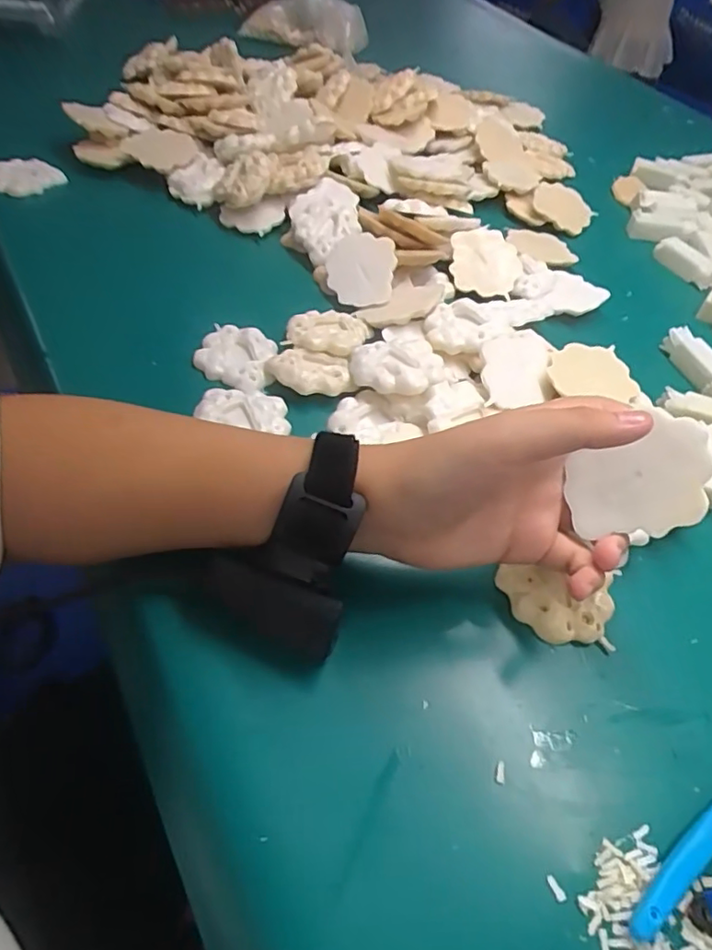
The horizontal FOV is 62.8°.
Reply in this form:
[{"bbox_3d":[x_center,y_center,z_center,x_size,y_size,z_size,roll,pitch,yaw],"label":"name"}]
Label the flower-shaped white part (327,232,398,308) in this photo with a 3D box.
[{"bbox_3d":[0.005,-0.166,0.473,0.057,0.011,0.066,-15,68,21],"label":"flower-shaped white part"}]

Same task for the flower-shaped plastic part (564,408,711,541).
[{"bbox_3d":[0.132,0.003,0.275,0.063,0.004,0.051,-16,89,23],"label":"flower-shaped plastic part"}]

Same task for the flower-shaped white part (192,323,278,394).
[{"bbox_3d":[-0.084,-0.084,0.418,0.059,0.014,0.048,19,52,10],"label":"flower-shaped white part"}]

